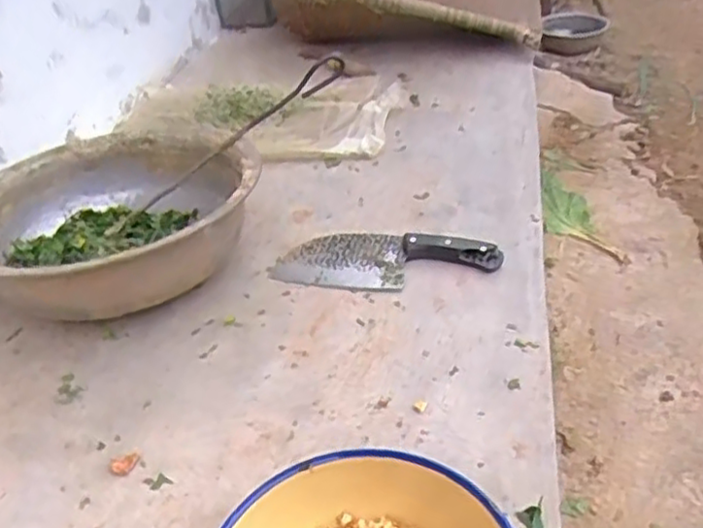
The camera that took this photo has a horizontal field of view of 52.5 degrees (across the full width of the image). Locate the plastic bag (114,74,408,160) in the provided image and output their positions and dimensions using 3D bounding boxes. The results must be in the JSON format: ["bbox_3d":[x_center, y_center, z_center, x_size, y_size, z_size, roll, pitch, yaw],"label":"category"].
[{"bbox_3d":[-0.141,-0.246,1.101,0.429,0.048,0.242,4,38,14],"label":"plastic bag"}]

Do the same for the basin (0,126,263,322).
[{"bbox_3d":[-0.263,-0.038,0.798,0.316,0.122,0.305,-4,36,3],"label":"basin"}]

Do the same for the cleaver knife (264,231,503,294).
[{"bbox_3d":[0.037,-0.006,0.786,0.242,0.024,0.090,5,38,16],"label":"cleaver knife"}]

